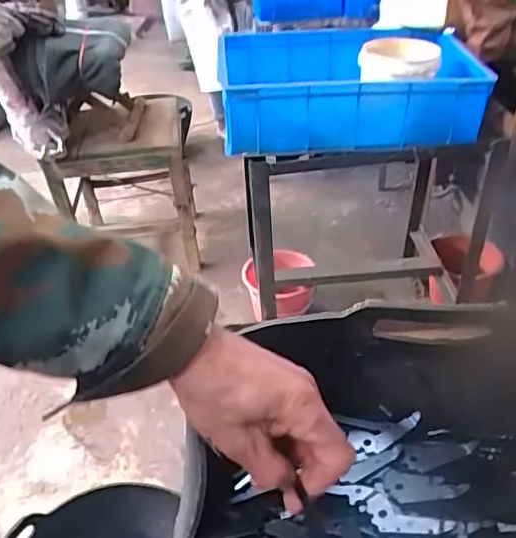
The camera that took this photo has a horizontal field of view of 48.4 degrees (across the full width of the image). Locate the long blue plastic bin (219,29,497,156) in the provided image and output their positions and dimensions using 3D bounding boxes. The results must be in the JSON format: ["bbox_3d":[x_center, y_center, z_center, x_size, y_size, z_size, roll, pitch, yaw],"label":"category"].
[{"bbox_3d":[0.181,-0.378,1.181,0.487,0.154,0.317,-4,37,0],"label":"long blue plastic bin"}]

